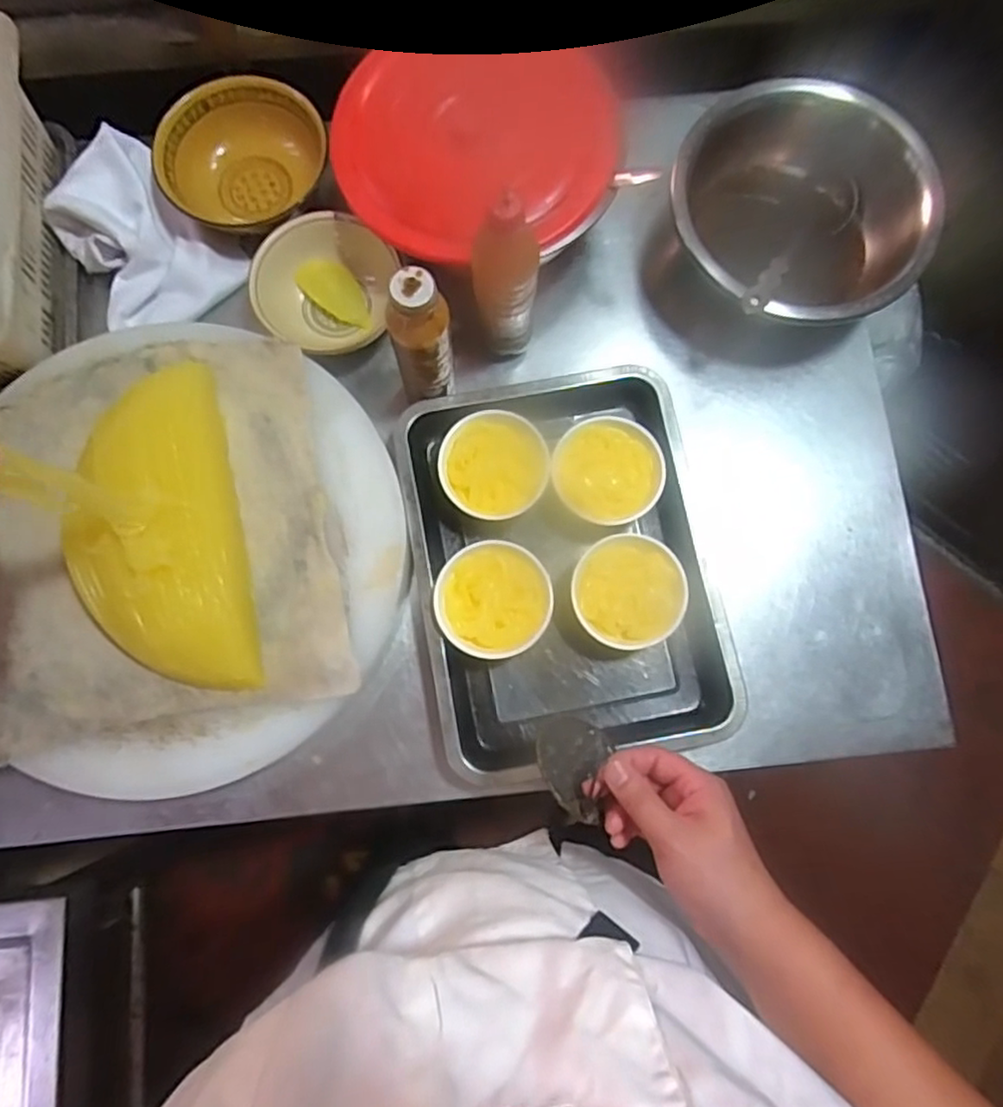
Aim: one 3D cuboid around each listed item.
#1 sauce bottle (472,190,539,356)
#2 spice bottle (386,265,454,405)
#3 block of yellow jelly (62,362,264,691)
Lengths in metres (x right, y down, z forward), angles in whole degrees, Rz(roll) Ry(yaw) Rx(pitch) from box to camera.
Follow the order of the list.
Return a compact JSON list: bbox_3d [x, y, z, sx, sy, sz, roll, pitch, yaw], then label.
[{"bbox_3d":[0.005,-0.255,0.627,0.056,0.233,0.060,6,79,0],"label":"sauce bottle"},{"bbox_3d":[-0.075,-0.200,0.623,0.058,0.180,0.047,-5,79,-2],"label":"spice bottle"},{"bbox_3d":[-0.314,-0.023,0.594,0.139,0.070,0.303,-11,80,-3],"label":"block of yellow jelly"}]

